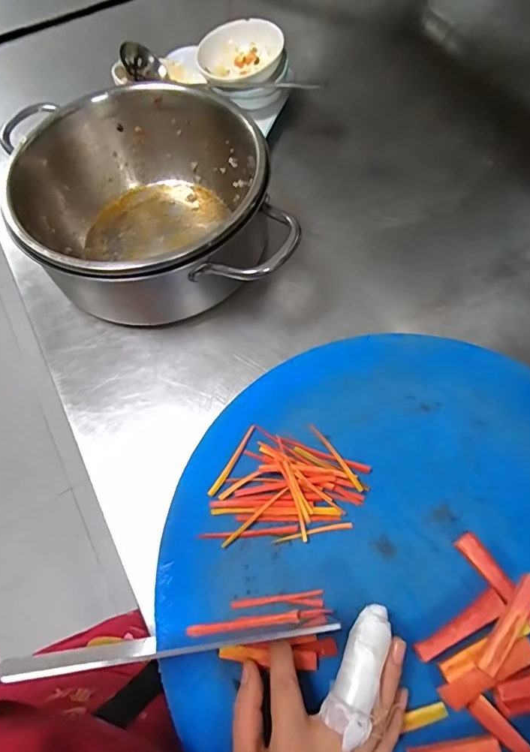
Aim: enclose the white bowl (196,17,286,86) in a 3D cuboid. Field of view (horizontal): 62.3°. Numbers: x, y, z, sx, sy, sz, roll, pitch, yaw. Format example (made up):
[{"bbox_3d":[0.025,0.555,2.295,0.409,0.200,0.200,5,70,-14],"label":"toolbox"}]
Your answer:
[{"bbox_3d":[-0.033,-0.447,0.628,0.123,0.048,0.127,-6,75,6],"label":"white bowl"}]

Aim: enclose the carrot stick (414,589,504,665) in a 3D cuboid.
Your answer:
[{"bbox_3d":[0.141,0.181,0.316,0.072,0.014,0.015,-29,68,-10],"label":"carrot stick"}]

